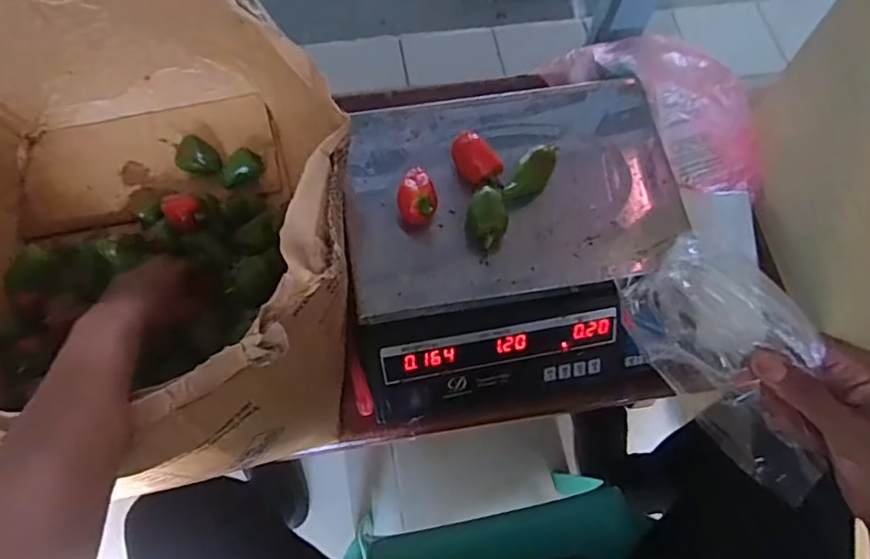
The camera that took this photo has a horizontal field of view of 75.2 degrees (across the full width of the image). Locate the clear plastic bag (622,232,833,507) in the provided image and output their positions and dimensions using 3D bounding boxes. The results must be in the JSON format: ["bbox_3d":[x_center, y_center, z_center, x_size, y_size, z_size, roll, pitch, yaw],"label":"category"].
[{"bbox_3d":[0.183,0.047,0.344,0.016,0.087,0.153,-8,55,-46],"label":"clear plastic bag"}]

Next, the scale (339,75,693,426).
[{"bbox_3d":[0.078,-0.037,0.584,0.336,0.120,0.322,-7,71,-5],"label":"scale"}]

